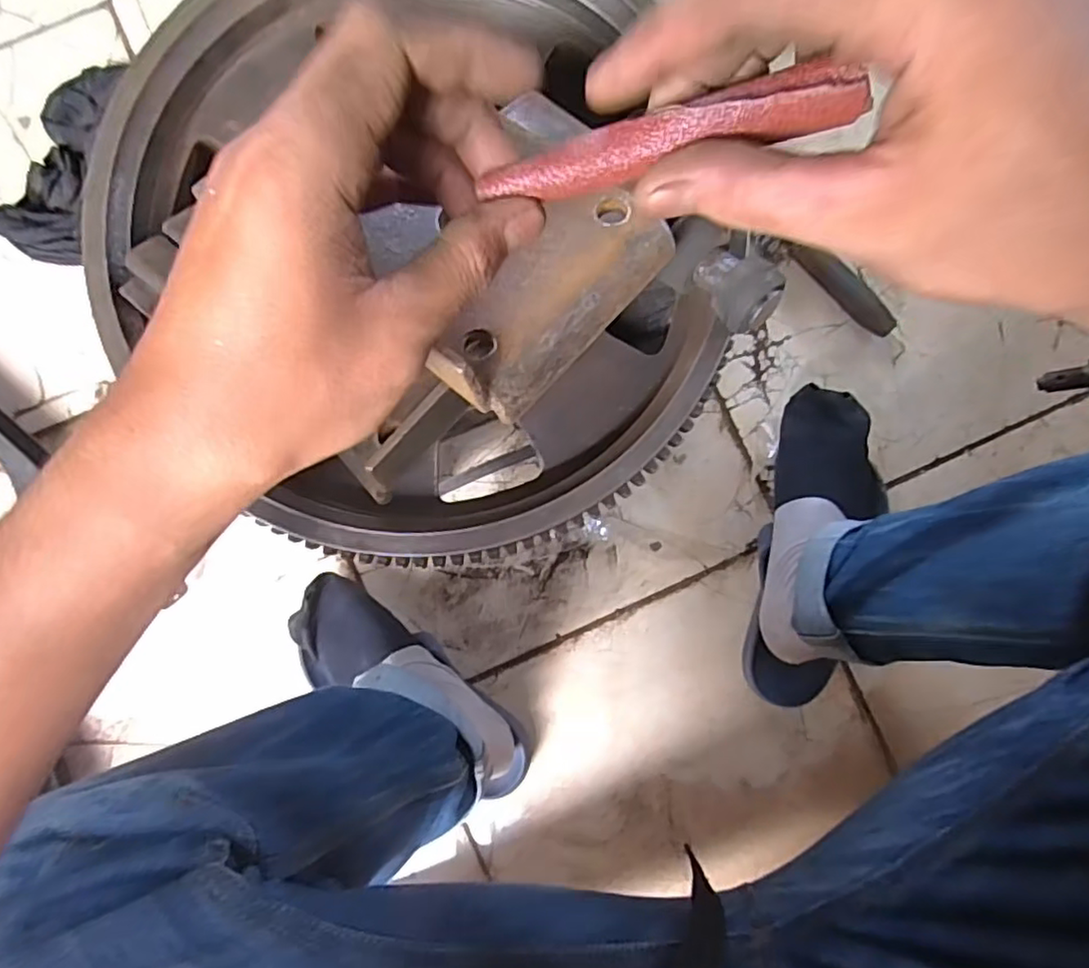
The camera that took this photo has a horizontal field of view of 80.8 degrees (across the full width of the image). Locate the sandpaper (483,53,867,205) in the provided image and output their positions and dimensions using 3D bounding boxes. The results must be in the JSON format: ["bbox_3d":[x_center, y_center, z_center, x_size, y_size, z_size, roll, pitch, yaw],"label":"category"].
[{"bbox_3d":[0.030,-0.090,0.166,0.096,0.011,0.015,-6,87,19],"label":"sandpaper"}]

